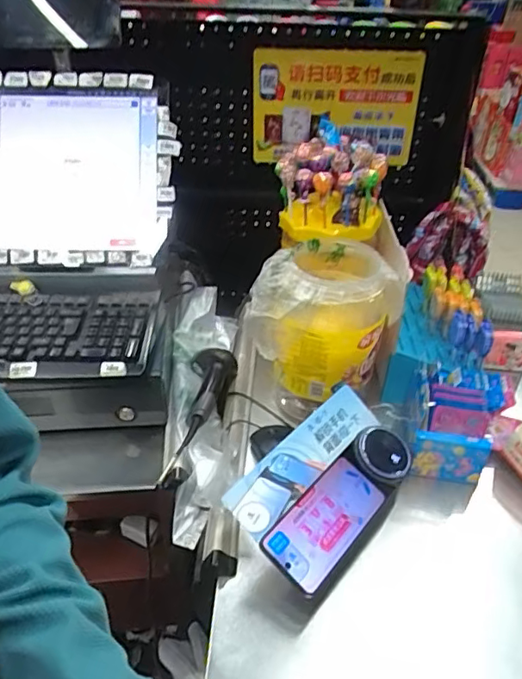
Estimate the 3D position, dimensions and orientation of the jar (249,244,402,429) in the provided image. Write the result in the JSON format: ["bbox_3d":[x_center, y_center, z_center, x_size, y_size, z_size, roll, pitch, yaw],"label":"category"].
[{"bbox_3d":[0.090,-0.014,0.741,0.182,0.209,0.170,10,38,12],"label":"jar"}]

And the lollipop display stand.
[{"bbox_3d":[0.102,-0.218,0.752,0.153,0.125,0.127,4,37,4],"label":"lollipop display stand"}]

